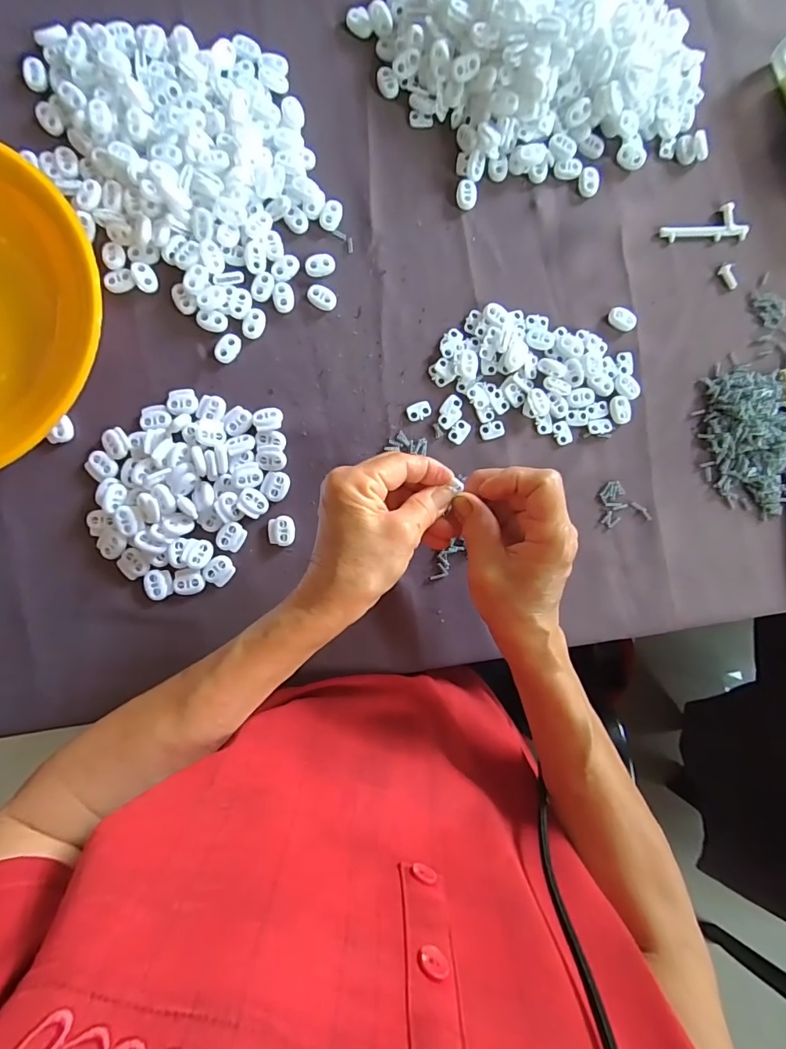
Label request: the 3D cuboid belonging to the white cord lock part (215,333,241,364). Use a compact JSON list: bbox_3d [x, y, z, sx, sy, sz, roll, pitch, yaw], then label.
[{"bbox_3d":[-0.124,-0.133,0.354,0.014,0.004,0.023,30,85,-3],"label":"white cord lock part"}]

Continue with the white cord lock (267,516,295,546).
[{"bbox_3d":[-0.083,0.005,0.350,0.020,0.004,0.022,3,87,-5],"label":"white cord lock"}]

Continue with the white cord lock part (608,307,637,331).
[{"bbox_3d":[0.184,-0.165,0.376,0.015,0.006,0.022,-42,91,-5],"label":"white cord lock part"}]

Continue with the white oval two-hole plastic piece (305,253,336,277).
[{"bbox_3d":[-0.055,-0.198,0.359,0.024,0.004,0.016,-23,89,-5],"label":"white oval two-hole plastic piece"}]

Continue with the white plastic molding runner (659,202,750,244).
[{"bbox_3d":[0.257,-0.246,0.387,0.074,0.005,0.028,-12,88,-5],"label":"white plastic molding runner"}]

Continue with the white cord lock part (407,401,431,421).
[{"bbox_3d":[0.021,-0.088,0.364,0.019,0.004,0.013,-17,89,-5],"label":"white cord lock part"}]

